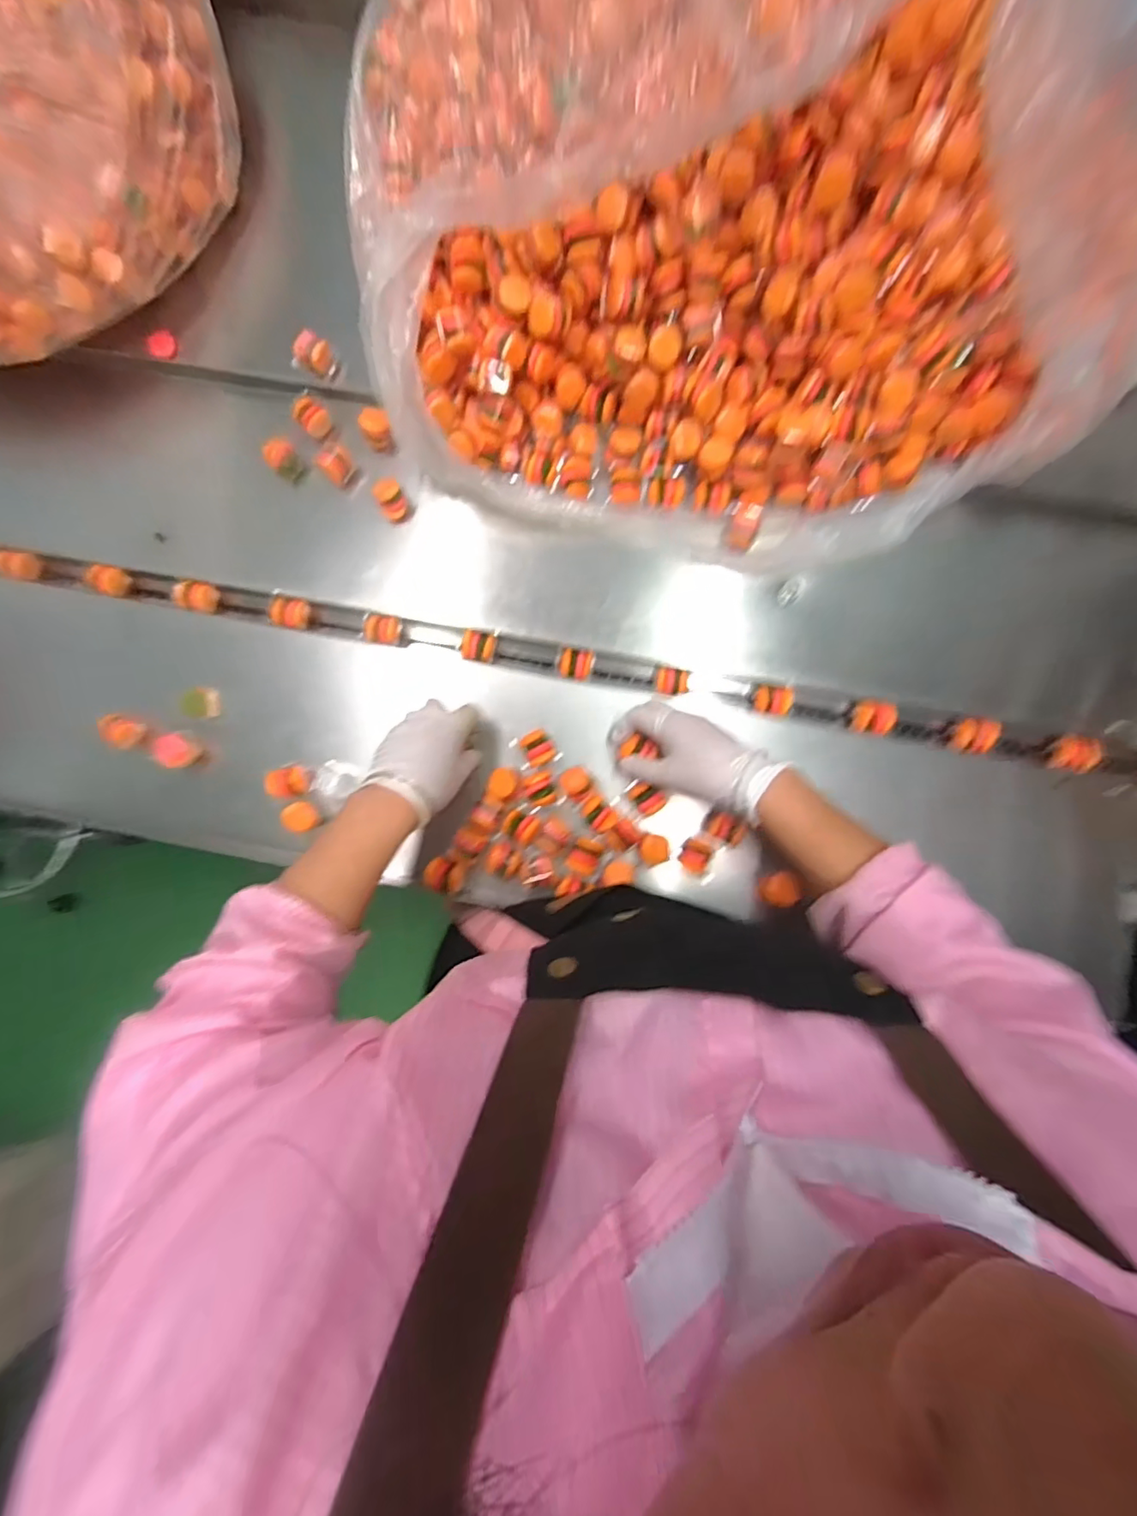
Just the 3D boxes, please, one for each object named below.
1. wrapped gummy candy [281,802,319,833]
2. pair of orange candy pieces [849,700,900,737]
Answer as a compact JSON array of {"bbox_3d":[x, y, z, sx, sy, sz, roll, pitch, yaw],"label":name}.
[{"bbox_3d":[-0.262,0.058,0.547,0.030,0.014,0.028,1,83,2],"label":"wrapped gummy candy"},{"bbox_3d":[0.311,-0.040,0.568,0.033,0.032,0.029,21,84,4],"label":"pair of orange candy pieces"}]

